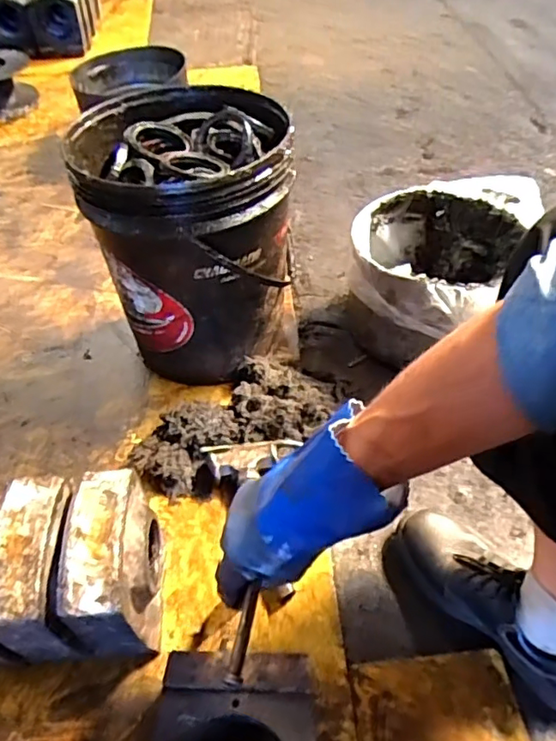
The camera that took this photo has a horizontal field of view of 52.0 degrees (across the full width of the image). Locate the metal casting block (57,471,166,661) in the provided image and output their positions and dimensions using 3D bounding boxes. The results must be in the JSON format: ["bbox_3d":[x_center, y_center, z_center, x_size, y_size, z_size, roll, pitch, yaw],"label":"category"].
[{"bbox_3d":[-0.178,0.224,0.648,0.087,0.189,0.157,-3,48,0],"label":"metal casting block"}]

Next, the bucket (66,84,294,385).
[{"bbox_3d":[-0.132,-0.211,0.900,0.292,0.344,0.330,-5,48,-2],"label":"bucket"}]

